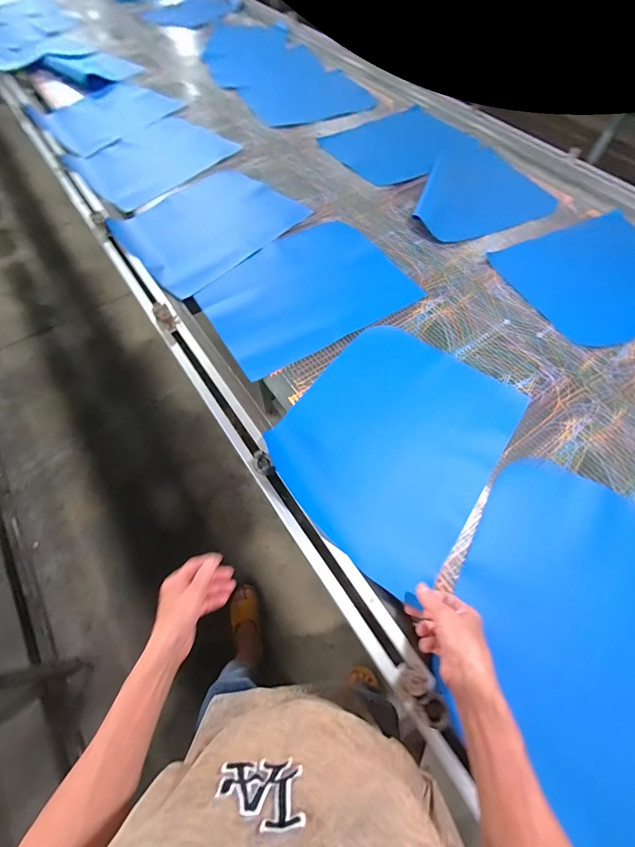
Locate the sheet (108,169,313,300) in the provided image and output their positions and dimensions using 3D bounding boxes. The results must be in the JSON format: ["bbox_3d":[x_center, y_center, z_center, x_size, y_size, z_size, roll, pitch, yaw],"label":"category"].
[{"bbox_3d":[-0.279,-0.525,0.868,0.313,0.032,0.439,39,69,16],"label":"sheet"}]

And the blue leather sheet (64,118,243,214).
[{"bbox_3d":[-0.494,-0.798,1.026,0.326,0.054,0.431,39,70,16],"label":"blue leather sheet"}]

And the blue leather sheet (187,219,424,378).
[{"bbox_3d":[-0.031,-0.313,0.806,0.456,0.031,0.346,-30,69,-15],"label":"blue leather sheet"}]

